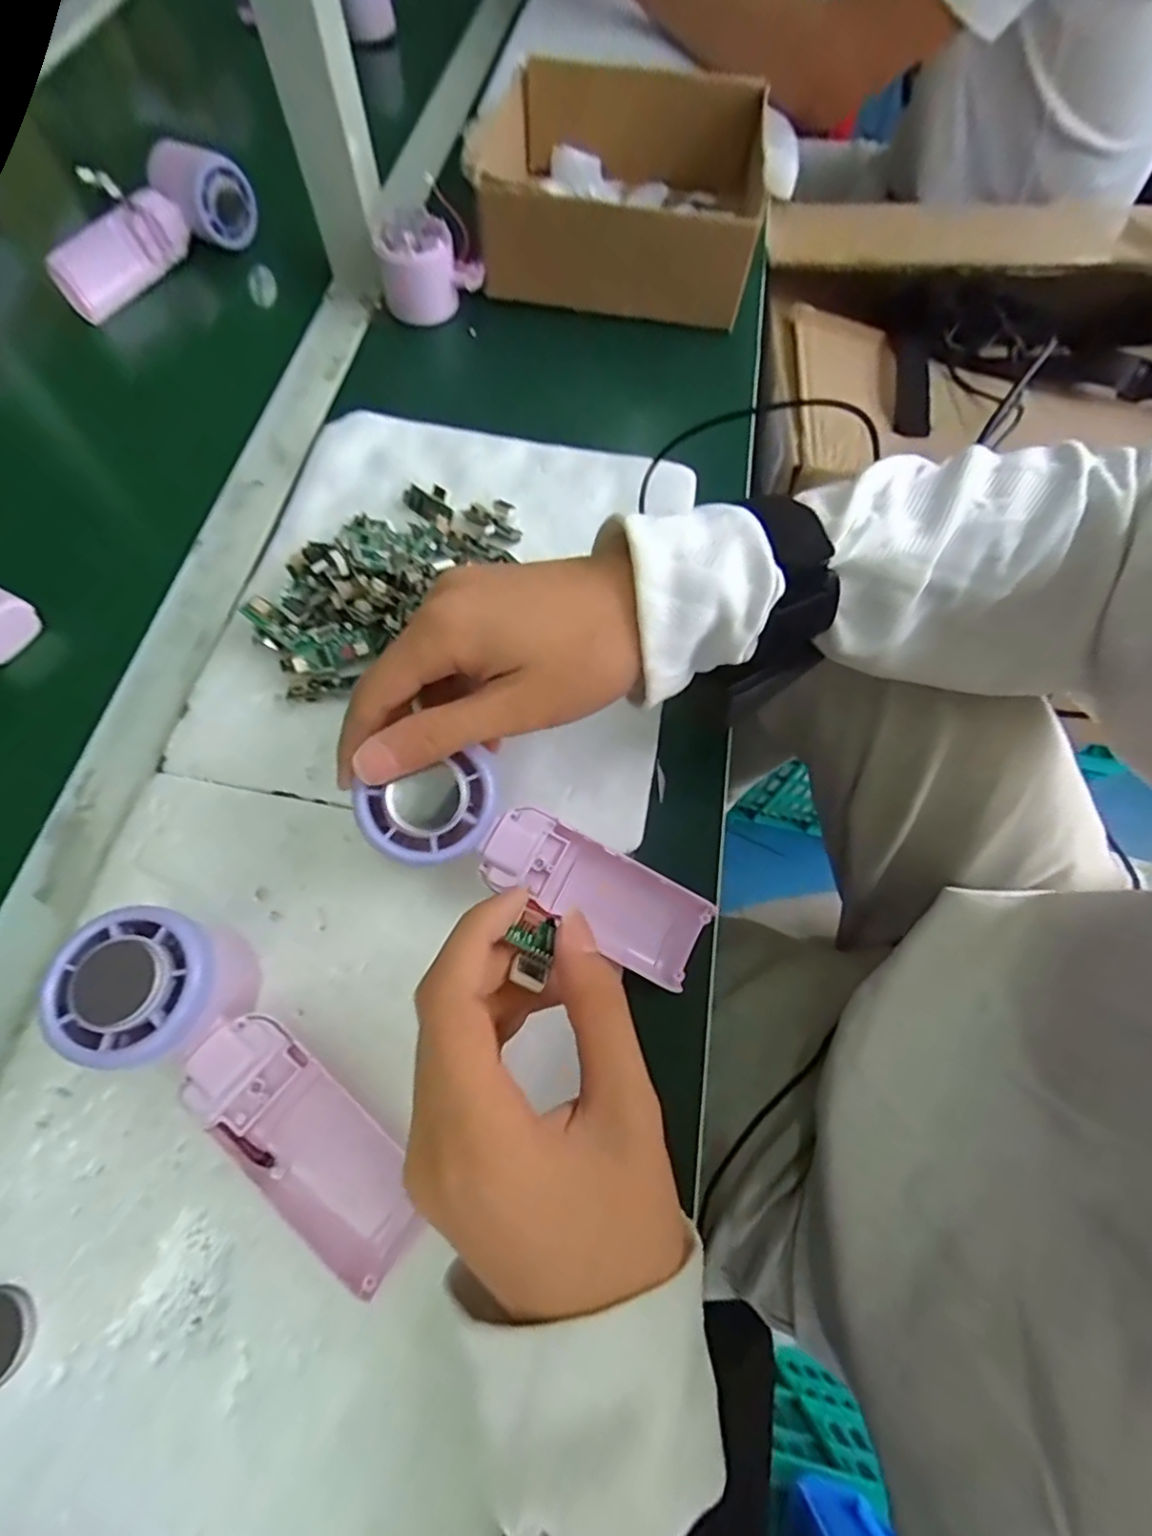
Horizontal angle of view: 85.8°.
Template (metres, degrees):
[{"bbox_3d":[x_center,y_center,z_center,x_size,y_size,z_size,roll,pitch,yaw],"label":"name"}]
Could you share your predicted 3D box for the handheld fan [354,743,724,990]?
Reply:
[{"bbox_3d":[-0.014,0.042,0.268,0.156,0.034,0.050,30,65,-22],"label":"handheld fan"}]

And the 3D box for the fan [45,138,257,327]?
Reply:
[{"bbox_3d":[-0.324,-0.414,0.474,0.162,0.064,0.040,-36,72,-16],"label":"fan"}]

